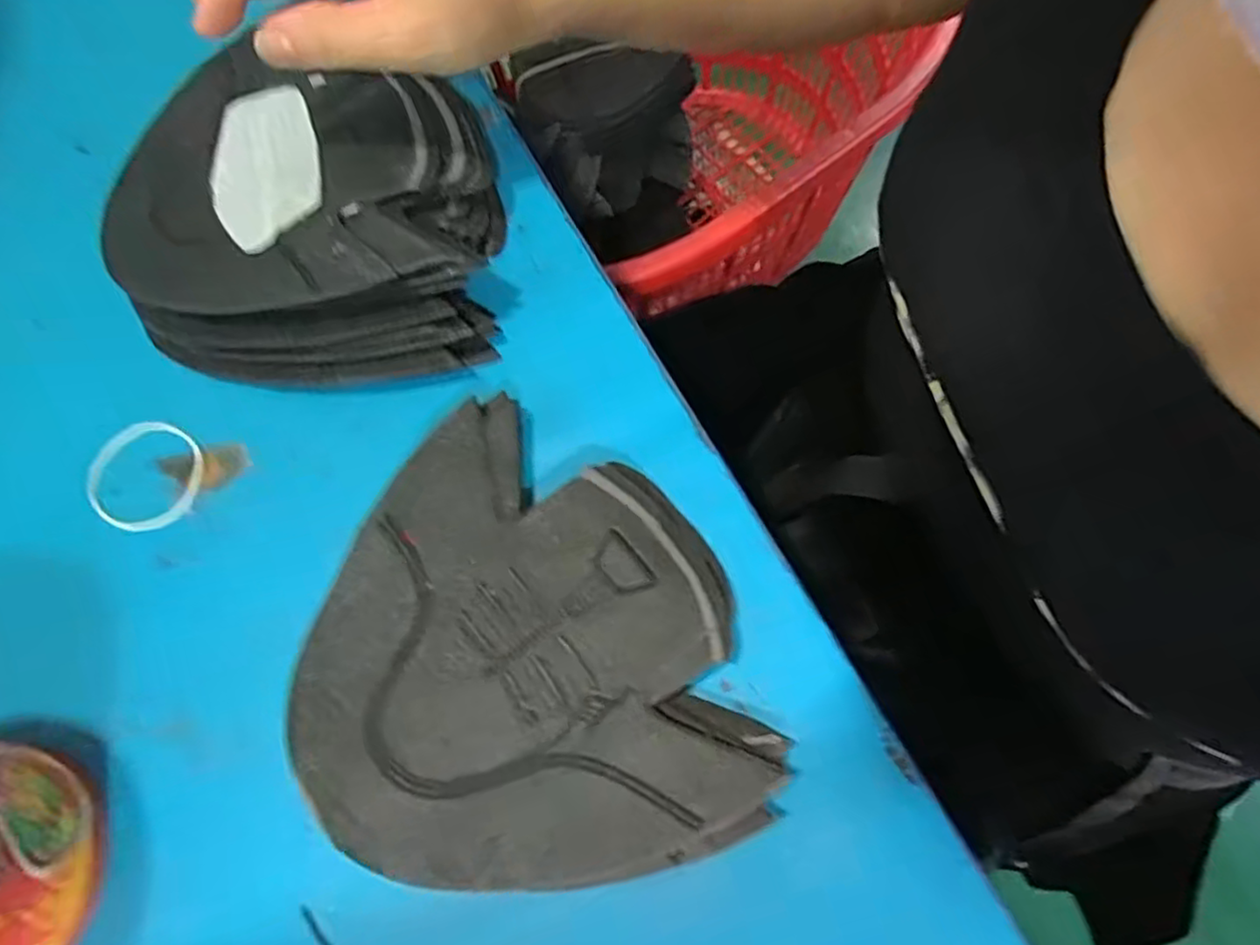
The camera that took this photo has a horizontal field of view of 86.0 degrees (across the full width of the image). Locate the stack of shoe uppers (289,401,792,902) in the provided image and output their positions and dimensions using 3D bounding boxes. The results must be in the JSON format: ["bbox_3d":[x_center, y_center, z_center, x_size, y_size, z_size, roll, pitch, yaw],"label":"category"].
[{"bbox_3d":[-0.049,0.068,0.278,0.172,0.027,0.187,-19,71,-4],"label":"stack of shoe uppers"}]

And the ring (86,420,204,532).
[{"bbox_3d":[-0.233,0.001,0.323,0.053,0.004,0.055,-1,70,2],"label":"ring"}]

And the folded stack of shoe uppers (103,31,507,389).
[{"bbox_3d":[-0.163,-0.126,0.331,0.195,0.050,0.157,8,71,5],"label":"folded stack of shoe uppers"}]

